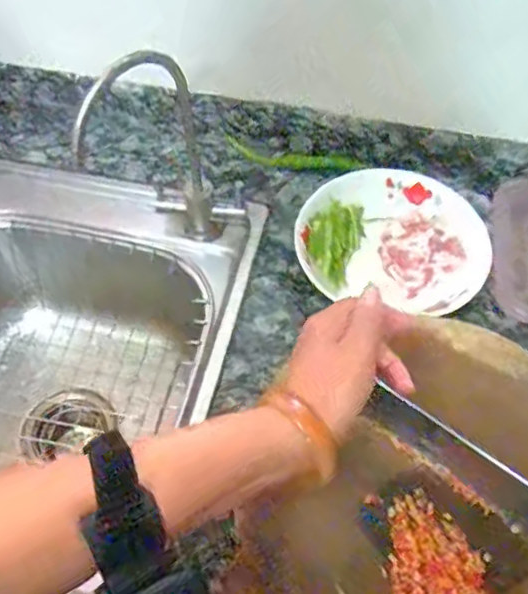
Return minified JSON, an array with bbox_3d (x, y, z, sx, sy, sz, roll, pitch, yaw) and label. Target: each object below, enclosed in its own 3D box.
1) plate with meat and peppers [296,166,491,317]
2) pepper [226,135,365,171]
[{"bbox_3d":[0.133,-0.061,0.638,0.180,0.034,0.171,0,56,0],"label":"plate with meat and peppers"},{"bbox_3d":[0.036,-0.161,0.716,0.151,0.027,0.010,5,56,4],"label":"pepper"}]

